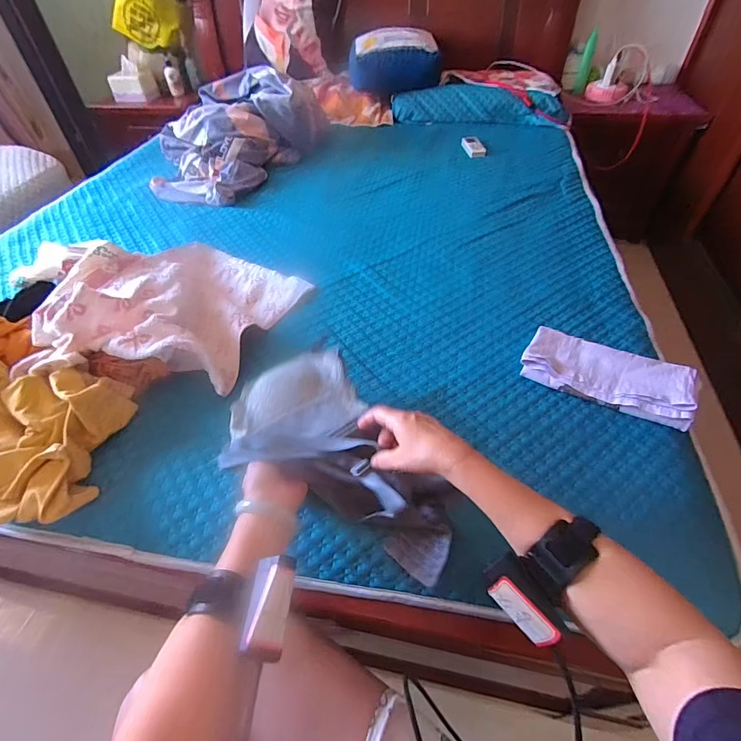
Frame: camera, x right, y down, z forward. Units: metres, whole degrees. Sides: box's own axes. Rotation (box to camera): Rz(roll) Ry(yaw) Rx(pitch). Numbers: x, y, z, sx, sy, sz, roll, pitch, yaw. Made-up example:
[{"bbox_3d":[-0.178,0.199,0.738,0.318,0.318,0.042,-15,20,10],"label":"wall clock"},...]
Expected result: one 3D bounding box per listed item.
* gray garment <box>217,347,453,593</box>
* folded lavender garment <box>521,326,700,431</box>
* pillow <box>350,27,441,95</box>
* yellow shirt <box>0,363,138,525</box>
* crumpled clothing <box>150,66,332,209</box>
[{"bbox_3d":[-0.037,0.103,0.493,0.312,0.064,0.187,40,59,18],"label":"gray garment"},{"bbox_3d":[0.363,0.000,0.631,0.230,0.038,0.121,24,53,22],"label":"folded lavender garment"},{"bbox_3d":[0.087,-1.185,1.559,0.335,0.157,0.206,-4,48,-2],"label":"pillow"},{"bbox_3d":[-0.539,0.078,0.546,0.362,0.102,0.214,4,48,6],"label":"yellow shirt"},{"bbox_3d":[-0.440,-0.736,1.243,0.374,0.204,0.546,20,52,20],"label":"crumpled clothing"}]

